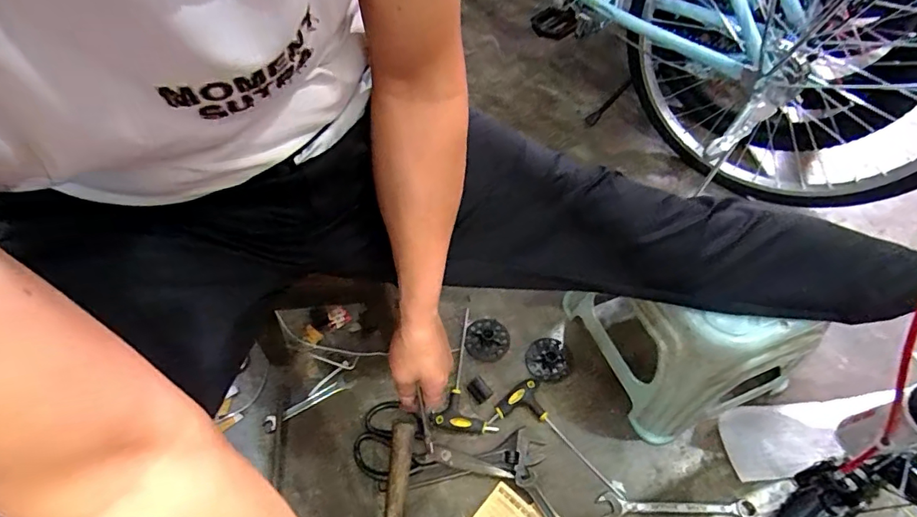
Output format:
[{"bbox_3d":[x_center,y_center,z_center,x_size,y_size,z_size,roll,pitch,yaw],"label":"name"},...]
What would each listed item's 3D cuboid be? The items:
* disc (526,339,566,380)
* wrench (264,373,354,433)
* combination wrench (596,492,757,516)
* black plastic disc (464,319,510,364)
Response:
[{"bbox_3d":[0.141,0.164,0.770,0.064,0.004,0.068,1,55,-1],"label":"disc"},{"bbox_3d":[-0.229,0.220,0.727,0.140,0.005,0.024,-28,60,-19],"label":"wrench"},{"bbox_3d":[0.302,0.343,0.648,0.217,0.010,0.032,2,55,0],"label":"combination wrench"},{"bbox_3d":[0.048,0.137,0.792,0.072,0.007,0.077,1,55,-1],"label":"black plastic disc"}]

